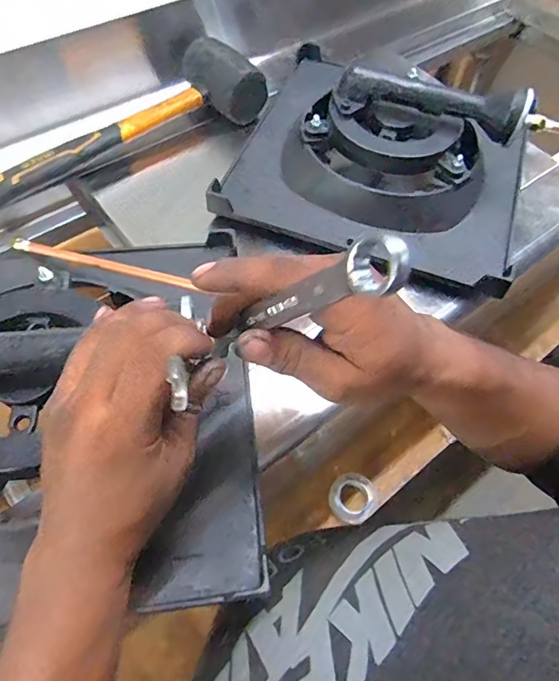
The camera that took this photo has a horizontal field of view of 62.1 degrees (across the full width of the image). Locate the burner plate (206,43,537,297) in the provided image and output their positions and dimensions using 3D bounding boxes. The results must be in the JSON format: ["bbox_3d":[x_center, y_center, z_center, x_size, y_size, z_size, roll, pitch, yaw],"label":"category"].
[{"bbox_3d":[0.100,-0.178,0.455,0.293,0.097,0.207,20,60,8],"label":"burner plate"}]

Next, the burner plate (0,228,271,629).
[{"bbox_3d":[-0.168,0.030,0.315,0.294,0.096,0.283,-5,60,-7],"label":"burner plate"}]

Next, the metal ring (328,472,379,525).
[{"bbox_3d":[0.100,0.213,0.629,0.059,0.024,0.062,2,59,-3],"label":"metal ring"}]

